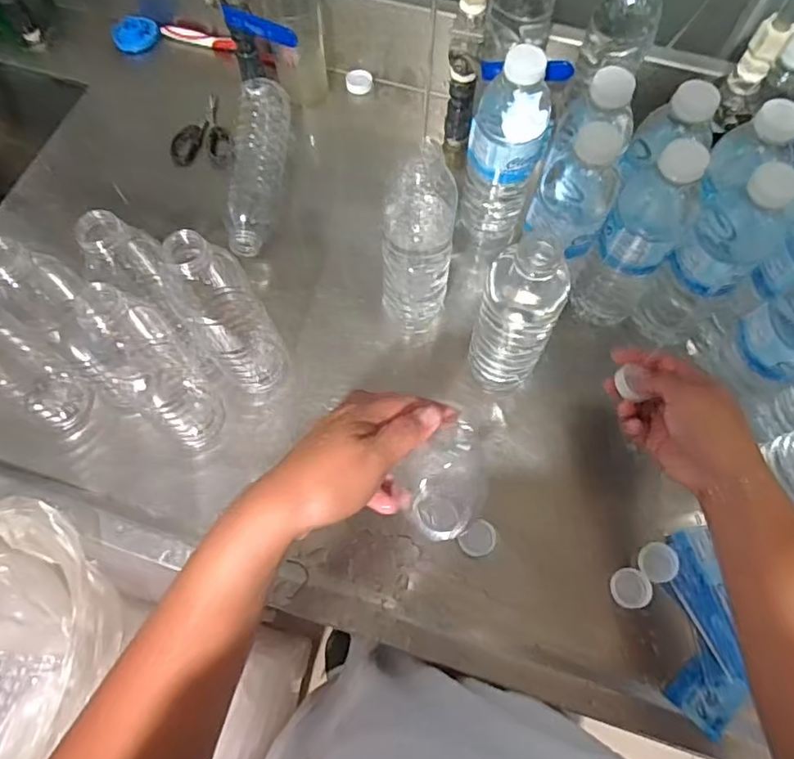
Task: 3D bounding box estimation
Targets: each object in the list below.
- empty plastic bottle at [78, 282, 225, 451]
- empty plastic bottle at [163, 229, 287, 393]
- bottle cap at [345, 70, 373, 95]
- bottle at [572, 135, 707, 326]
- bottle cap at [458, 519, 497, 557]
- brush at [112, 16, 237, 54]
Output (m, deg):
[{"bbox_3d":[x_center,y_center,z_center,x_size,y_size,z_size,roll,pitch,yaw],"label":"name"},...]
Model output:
[{"bbox_3d":[-0.193,-0.009,0.458,0.054,0.203,0.065,-41,73,-16],"label":"empty plastic bottle"},{"bbox_3d":[-0.139,-0.060,0.469,0.059,0.196,0.069,-31,71,-13],"label":"empty plastic bottle"},{"bbox_3d":[-0.046,-0.364,0.696,0.032,0.013,0.033,0,67,-1],"label":"bottle cap"},{"bbox_3d":[0.206,-0.118,0.488,0.062,0.200,0.060,30,70,11],"label":"bottle"},{"bbox_3d":[0.071,0.137,0.491,0.027,0.007,0.032,38,71,14],"label":"bottle cap"},{"bbox_3d":[-0.281,-0.443,0.733,0.150,0.031,0.046,1,67,0],"label":"brush"}]

